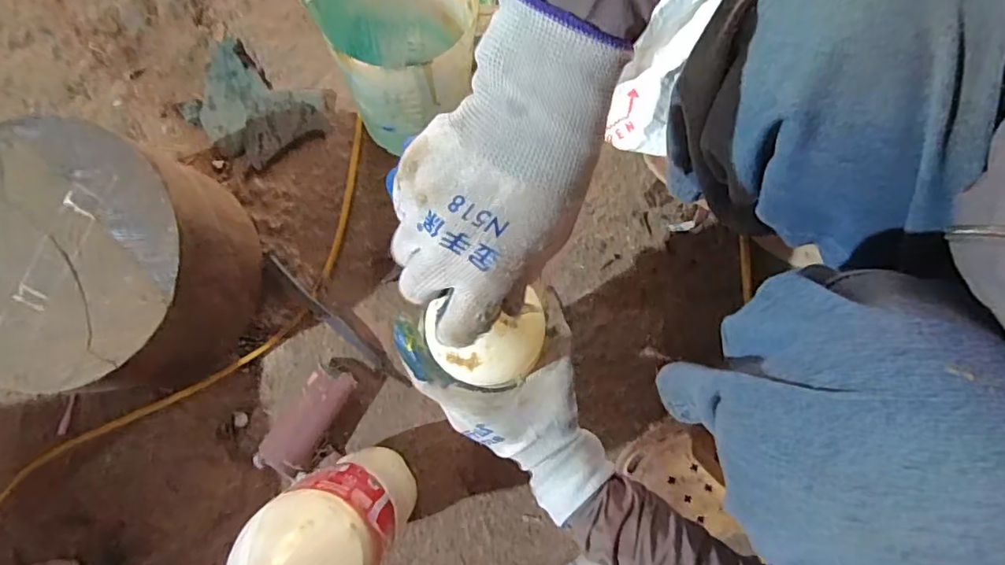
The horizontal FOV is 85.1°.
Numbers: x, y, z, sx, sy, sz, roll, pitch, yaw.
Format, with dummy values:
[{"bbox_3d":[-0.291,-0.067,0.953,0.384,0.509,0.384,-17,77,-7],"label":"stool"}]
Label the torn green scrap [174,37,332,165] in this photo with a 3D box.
[{"bbox_3d":[-0.292,-0.204,0.636,0.173,0.032,0.121,26,79,3],"label":"torn green scrap"}]

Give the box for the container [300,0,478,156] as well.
[{"bbox_3d":[-0.093,-0.220,0.540,0.133,0.187,0.129,-1,79,-2],"label":"container"}]

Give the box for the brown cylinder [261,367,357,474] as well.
[{"bbox_3d":[-0.200,0.141,0.566,0.056,0.041,0.119,31,81,5],"label":"brown cylinder"}]

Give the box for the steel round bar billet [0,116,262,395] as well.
[{"bbox_3d":[-0.382,-0.014,0.528,0.230,0.157,0.218,0,80,0],"label":"steel round bar billet"}]

